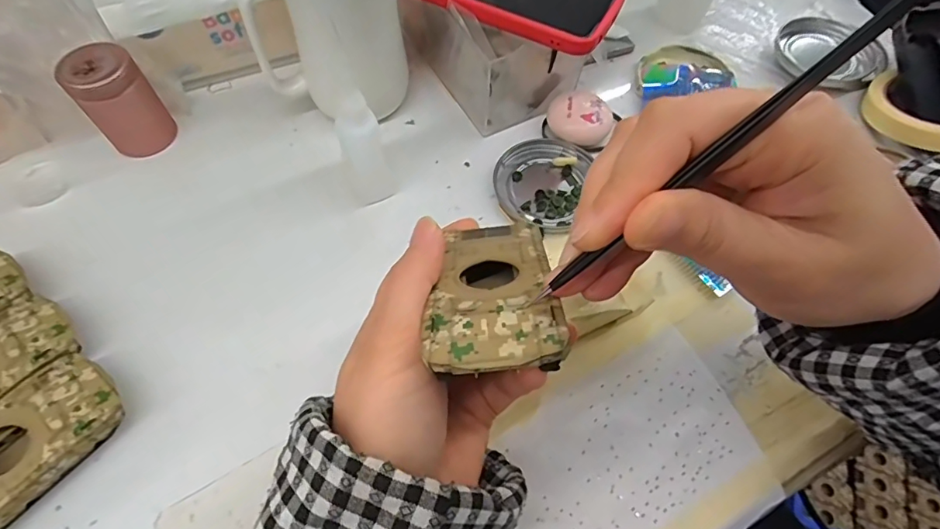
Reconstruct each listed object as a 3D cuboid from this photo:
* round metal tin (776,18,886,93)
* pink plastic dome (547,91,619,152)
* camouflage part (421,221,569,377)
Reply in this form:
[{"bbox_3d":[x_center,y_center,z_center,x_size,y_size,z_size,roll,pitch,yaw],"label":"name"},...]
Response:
[{"bbox_3d":[0.305,-0.181,0.428,0.084,0.022,0.080,1,61,-2],"label":"round metal tin"},{"bbox_3d":[0.084,-0.110,0.379,0.050,0.021,0.042,24,63,10],"label":"pink plastic dome"},{"bbox_3d":[0.009,0.009,0.196,0.046,0.013,0.095,3,29,-1],"label":"camouflage part"}]

